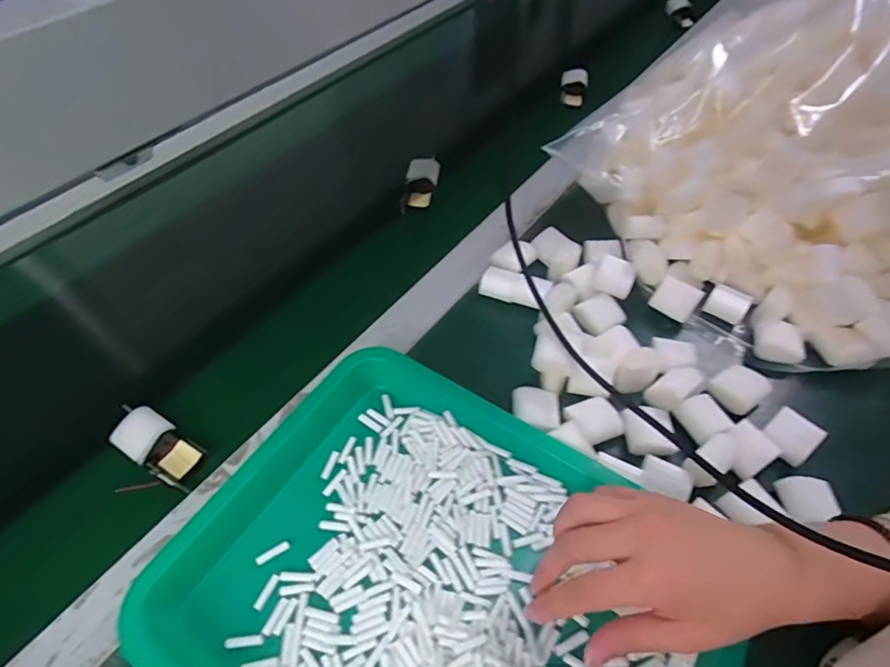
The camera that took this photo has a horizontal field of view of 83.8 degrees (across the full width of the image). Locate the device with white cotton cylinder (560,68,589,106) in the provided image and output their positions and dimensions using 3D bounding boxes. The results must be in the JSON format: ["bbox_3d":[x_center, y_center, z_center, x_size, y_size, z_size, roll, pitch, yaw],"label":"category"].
[{"bbox_3d":[0.197,-0.376,0.755,0.041,0.040,0.044,7,52,7],"label":"device with white cotton cylinder"}]

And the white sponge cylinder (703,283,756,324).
[{"bbox_3d":[0.271,-0.030,0.474,0.036,0.022,0.027,24,56,19],"label":"white sponge cylinder"}]

